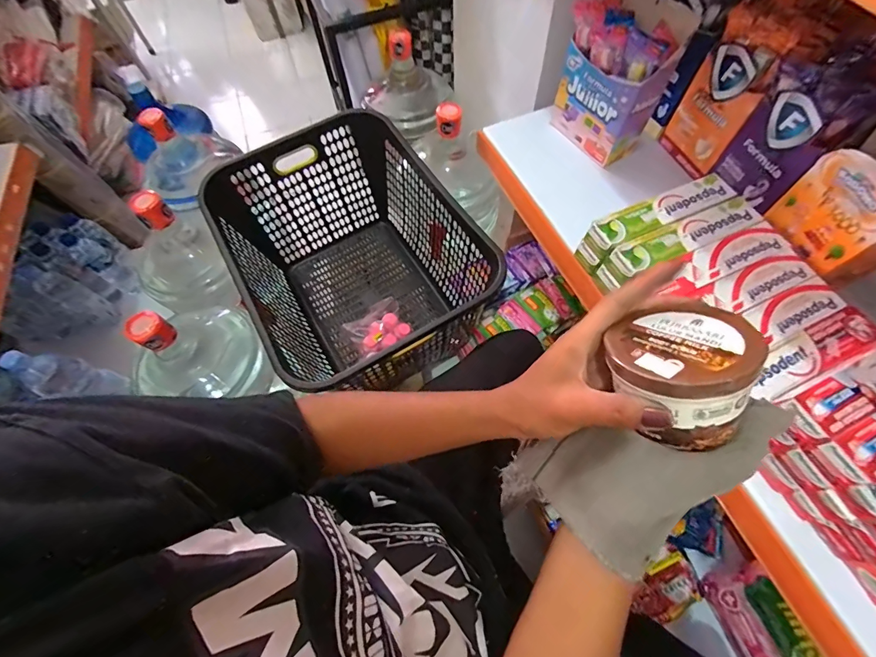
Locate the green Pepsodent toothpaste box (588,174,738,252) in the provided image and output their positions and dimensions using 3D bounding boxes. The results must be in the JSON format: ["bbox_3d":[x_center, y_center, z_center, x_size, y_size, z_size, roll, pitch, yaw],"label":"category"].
[{"bbox_3d":[0.296,-0.151,0.528,0.202,0.034,0.045,-24,66,-9],"label":"green Pepsodent toothpaste box"}]

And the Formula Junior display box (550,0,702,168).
[{"bbox_3d":[0.261,-0.372,0.591,0.074,0.190,0.139,-29,67,-11],"label":"Formula Junior display box"}]

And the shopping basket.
[{"bbox_3d":[-0.172,-0.128,0.865,0.416,0.314,0.541,-29,67,-11],"label":"shopping basket"}]

